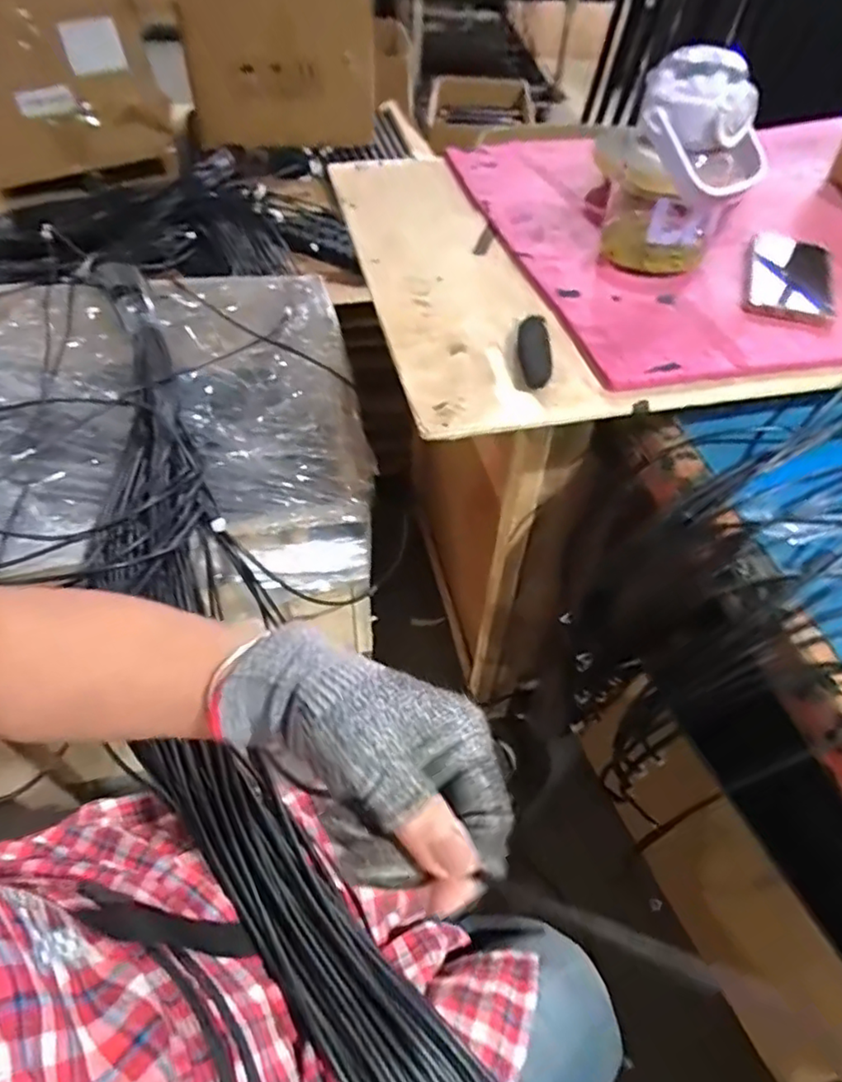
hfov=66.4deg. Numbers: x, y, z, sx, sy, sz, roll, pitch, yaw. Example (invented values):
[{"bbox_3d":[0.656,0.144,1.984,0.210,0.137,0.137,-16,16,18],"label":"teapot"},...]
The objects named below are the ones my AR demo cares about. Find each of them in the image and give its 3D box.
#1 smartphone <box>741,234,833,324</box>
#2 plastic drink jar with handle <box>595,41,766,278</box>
[{"bbox_3d":[0.367,-0.266,0.644,0.081,0.012,0.160,15,49,11],"label":"smartphone"},{"bbox_3d":[0.246,-0.350,0.614,0.131,0.172,0.092,23,51,18],"label":"plastic drink jar with handle"}]

